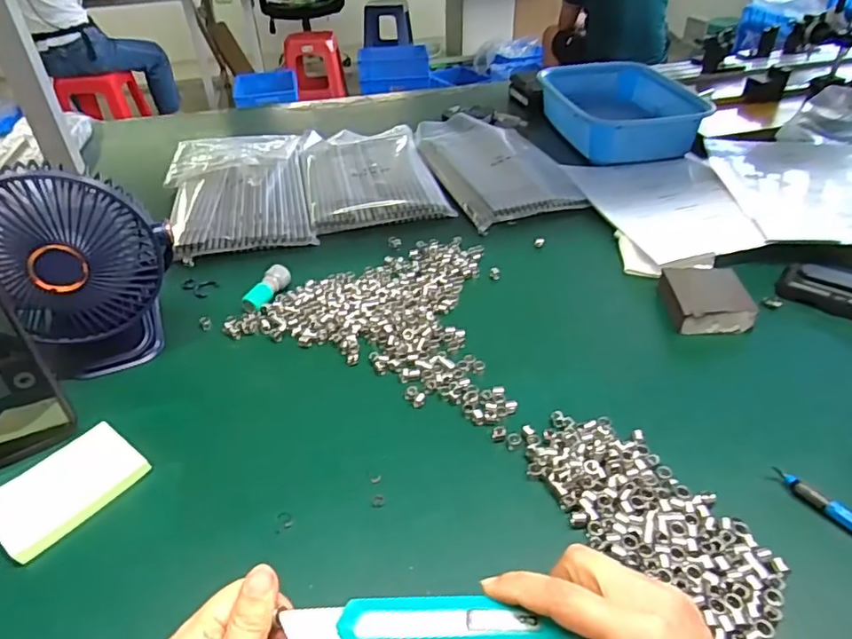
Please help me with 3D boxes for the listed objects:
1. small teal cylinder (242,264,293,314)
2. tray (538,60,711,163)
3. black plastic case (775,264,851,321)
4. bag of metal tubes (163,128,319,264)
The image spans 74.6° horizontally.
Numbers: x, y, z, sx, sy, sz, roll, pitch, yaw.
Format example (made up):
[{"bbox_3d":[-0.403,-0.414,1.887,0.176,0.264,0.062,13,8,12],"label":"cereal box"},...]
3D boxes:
[{"bbox_3d":[-0.167,-0.033,0.586,0.022,0.019,0.063,16,41,22],"label":"small teal cylinder"},{"bbox_3d":[0.312,-0.348,0.923,0.195,0.071,0.292,-7,38,-5],"label":"tray"},{"bbox_3d":[0.402,-0.025,0.543,0.104,0.037,0.035,28,47,34],"label":"black plastic case"},{"bbox_3d":[-0.264,-0.192,0.786,0.205,0.034,0.332,-8,38,-6],"label":"bag of metal tubes"}]

